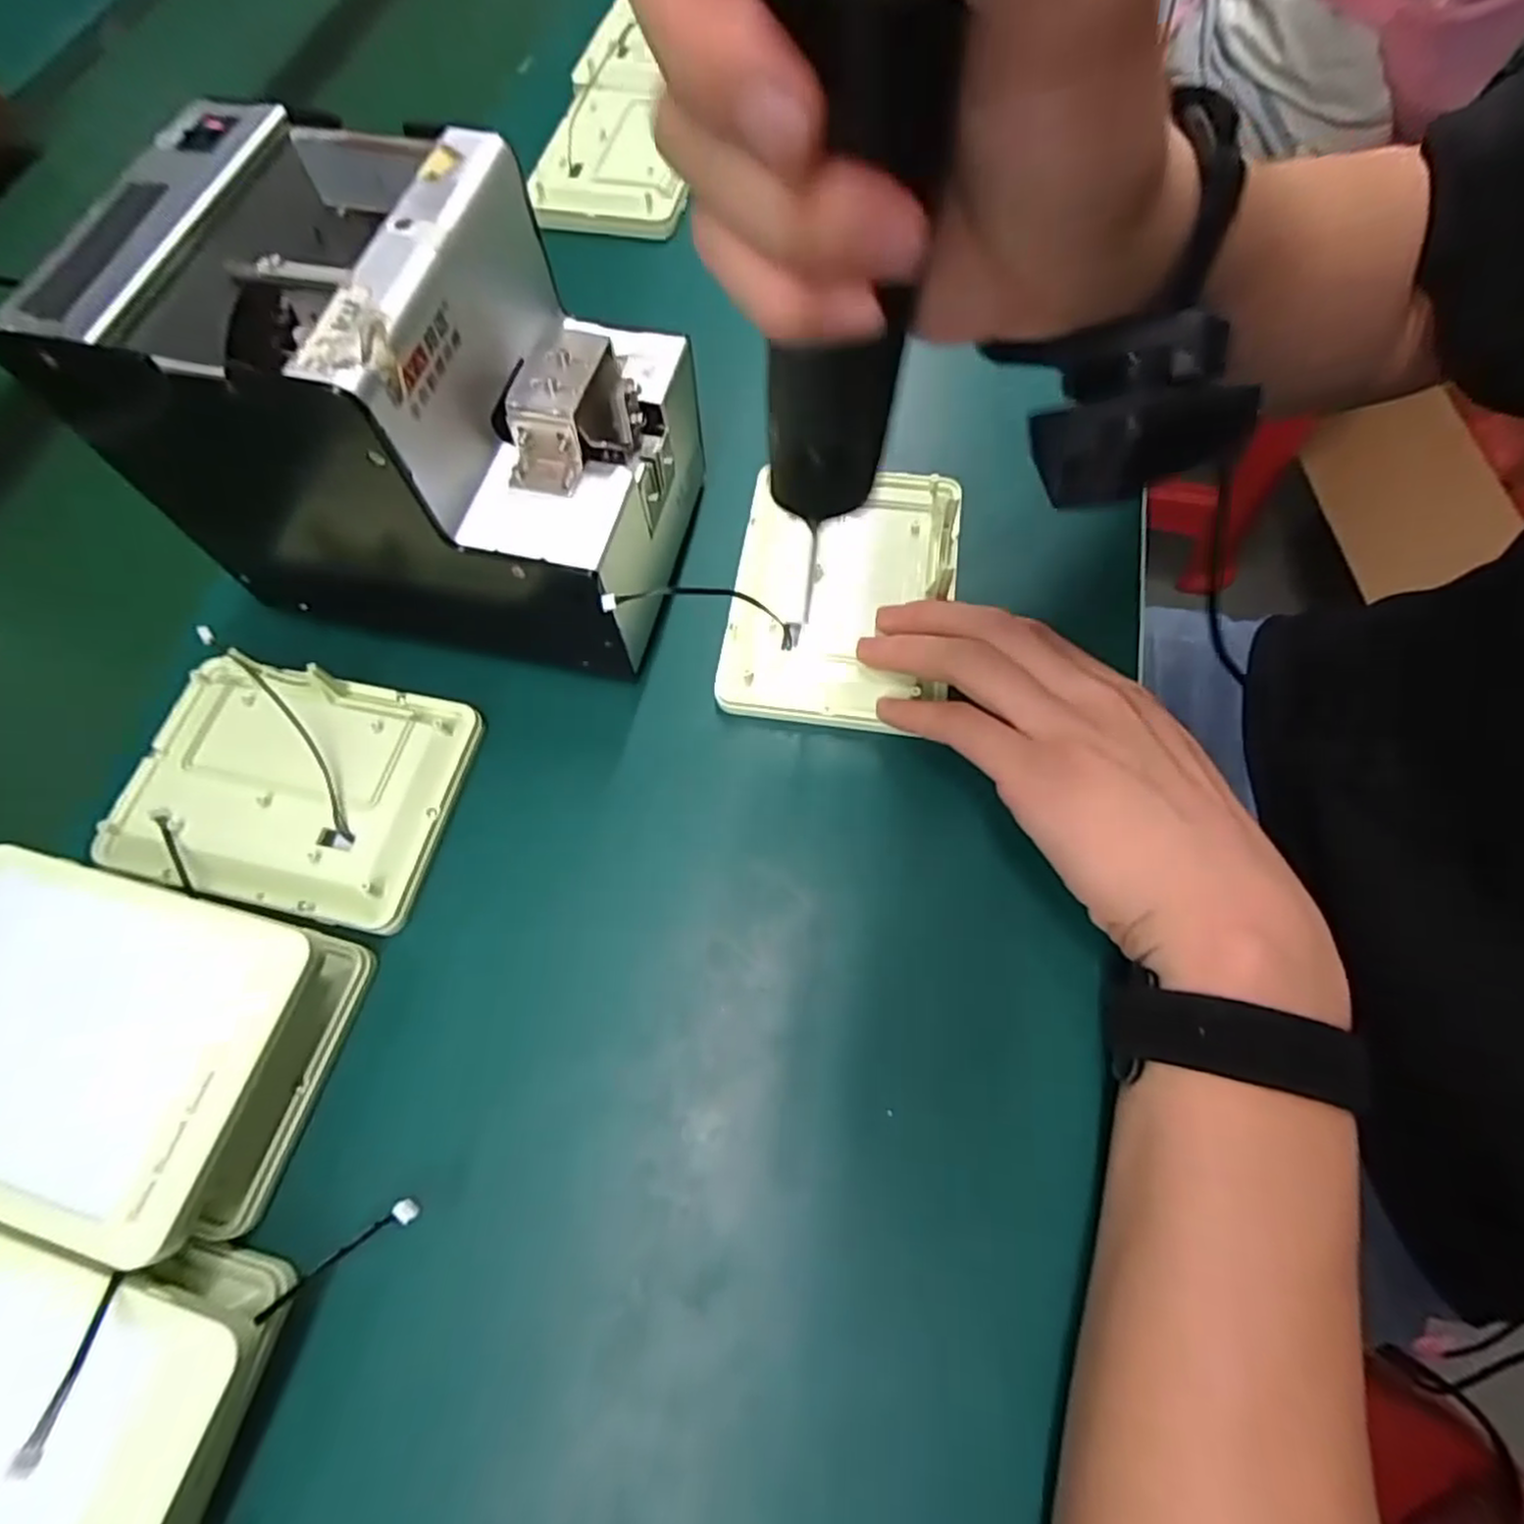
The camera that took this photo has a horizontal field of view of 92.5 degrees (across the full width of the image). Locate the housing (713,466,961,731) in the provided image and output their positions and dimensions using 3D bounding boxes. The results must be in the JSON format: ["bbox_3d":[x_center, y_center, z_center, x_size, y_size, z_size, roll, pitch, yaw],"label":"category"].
[{"bbox_3d":[0.036,-0.081,0.331,0.096,0.019,0.133,9,67,5],"label":"housing"}]

